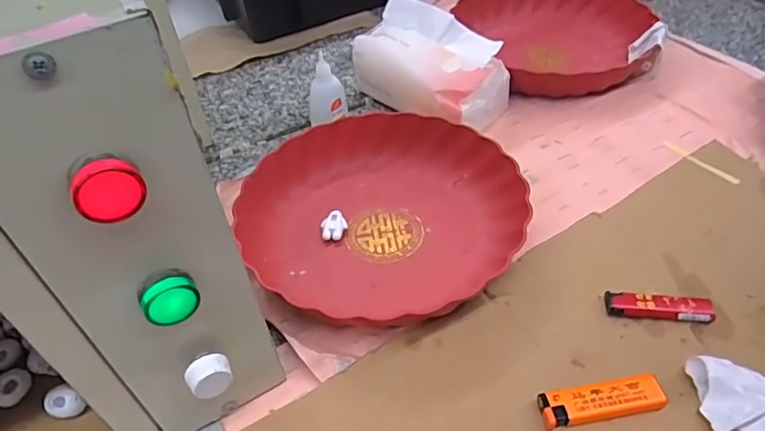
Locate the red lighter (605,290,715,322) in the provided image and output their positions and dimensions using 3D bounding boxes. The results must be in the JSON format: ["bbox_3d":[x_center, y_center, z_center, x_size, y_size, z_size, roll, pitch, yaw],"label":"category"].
[{"bbox_3d":[0.207,0.069,0.411,0.075,0.012,0.018,2,45,7],"label":"red lighter"}]

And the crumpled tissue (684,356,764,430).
[{"bbox_3d":[0.243,0.121,0.350,0.083,0.023,0.044,8,46,13],"label":"crumpled tissue"}]

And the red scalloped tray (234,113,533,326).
[{"bbox_3d":[0.000,-0.007,0.482,0.232,0.043,0.215,19,49,22],"label":"red scalloped tray"}]

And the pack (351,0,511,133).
[{"bbox_3d":[0.051,-0.160,0.600,0.093,0.095,0.171,-33,51,-27],"label":"pack"}]

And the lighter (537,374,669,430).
[{"bbox_3d":[0.144,0.123,0.363,0.079,0.013,0.024,-9,44,-5],"label":"lighter"}]

